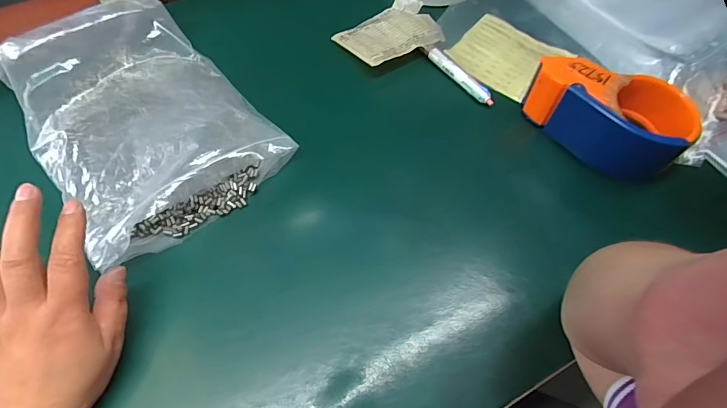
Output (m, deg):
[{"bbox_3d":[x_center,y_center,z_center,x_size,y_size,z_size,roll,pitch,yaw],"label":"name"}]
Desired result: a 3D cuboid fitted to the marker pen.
[{"bbox_3d":[0.104,-0.138,0.445,0.013,0.008,0.093,-34,66,-19],"label":"marker pen"}]

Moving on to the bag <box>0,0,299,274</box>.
[{"bbox_3d":[-0.207,-0.085,0.382,0.185,0.061,0.240,-36,67,-20],"label":"bag"}]

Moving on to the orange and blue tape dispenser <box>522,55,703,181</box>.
[{"bbox_3d":[0.221,-0.081,0.386,0.142,0.069,0.067,33,65,16],"label":"orange and blue tape dispenser"}]

